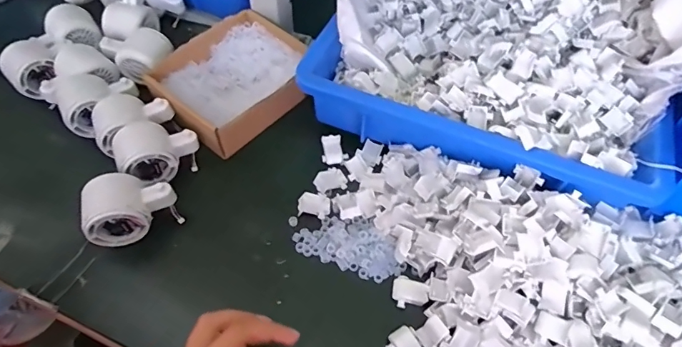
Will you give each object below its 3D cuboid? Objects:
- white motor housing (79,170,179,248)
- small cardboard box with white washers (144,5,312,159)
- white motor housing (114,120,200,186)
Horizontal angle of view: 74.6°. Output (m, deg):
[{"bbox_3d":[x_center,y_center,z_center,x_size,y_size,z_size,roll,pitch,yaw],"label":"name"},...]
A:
[{"bbox_3d":[-0.211,0.033,0.449,0.086,0.061,0.056,-26,60,-17],"label":"white motor housing"},{"bbox_3d":[-0.124,-0.115,0.552,0.140,0.052,0.186,37,63,21],"label":"small cardboard box with white washers"},{"bbox_3d":[-0.202,-0.024,0.487,0.084,0.058,0.059,-39,65,-24],"label":"white motor housing"}]

